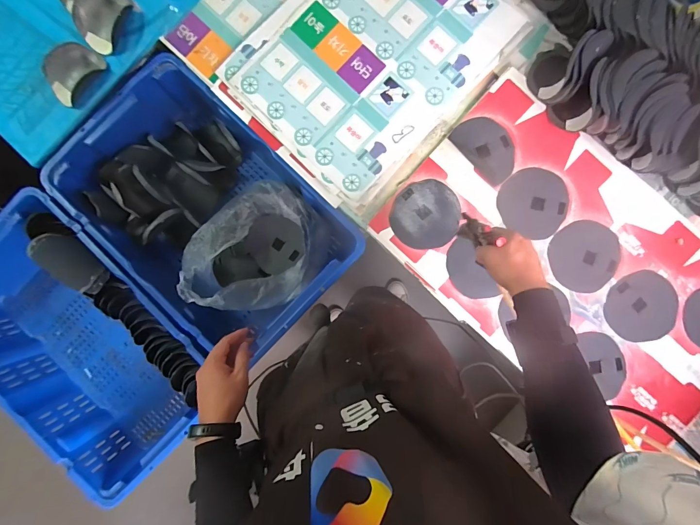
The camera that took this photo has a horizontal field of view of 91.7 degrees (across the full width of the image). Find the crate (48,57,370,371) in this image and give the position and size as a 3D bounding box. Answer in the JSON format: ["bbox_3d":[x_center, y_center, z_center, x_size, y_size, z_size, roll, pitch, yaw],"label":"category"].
[{"bbox_3d":[-0.341,-0.118,0.835,0.656,0.205,0.431,43,92,2],"label":"crate"}]

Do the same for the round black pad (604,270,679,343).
[{"bbox_3d":[0.618,0.094,0.718,0.151,0.011,0.144,0,90,2],"label":"round black pad"}]

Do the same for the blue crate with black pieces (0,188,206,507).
[{"bbox_3d":[-0.644,0.194,0.858,0.649,0.190,0.431,44,92,1],"label":"blue crate with black pieces"}]

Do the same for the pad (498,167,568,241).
[{"bbox_3d":[0.391,-0.125,0.719,0.138,0.012,0.146,0,90,2],"label":"pad"}]

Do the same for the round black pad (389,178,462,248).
[{"bbox_3d":[0.163,-0.105,0.733,0.145,0.011,0.145,0,90,2],"label":"round black pad"}]

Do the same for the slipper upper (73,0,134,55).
[{"bbox_3d":[-0.554,-0.546,0.753,0.100,0.036,0.137,29,91,2],"label":"slipper upper"}]

